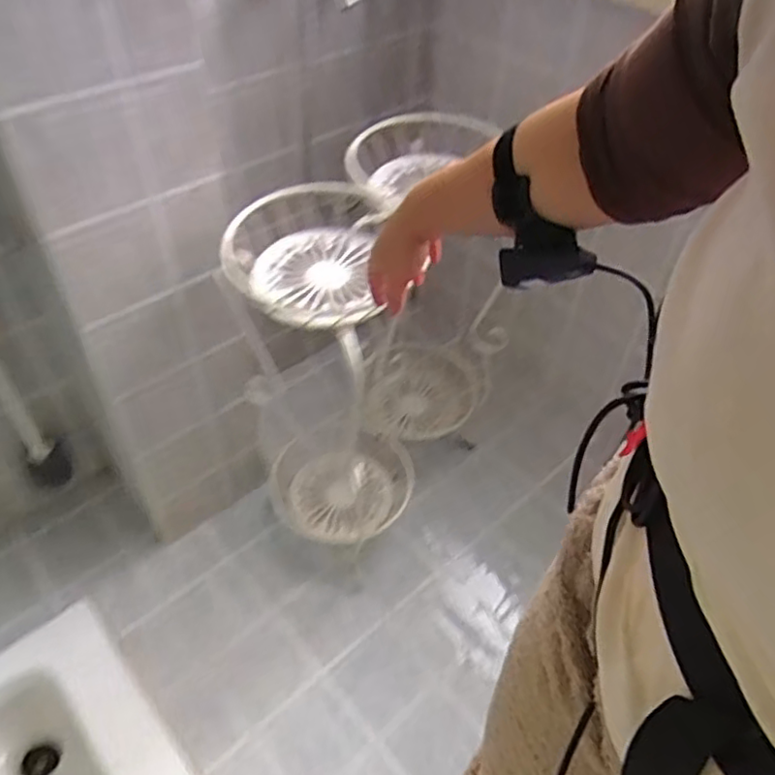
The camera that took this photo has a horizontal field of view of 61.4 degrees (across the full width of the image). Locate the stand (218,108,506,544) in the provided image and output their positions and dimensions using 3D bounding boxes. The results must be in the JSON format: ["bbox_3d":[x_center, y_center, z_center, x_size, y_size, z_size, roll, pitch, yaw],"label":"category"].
[{"bbox_3d":[0.013,-0.093,1.242,0.280,0.657,0.634,27,52,22],"label":"stand"}]

